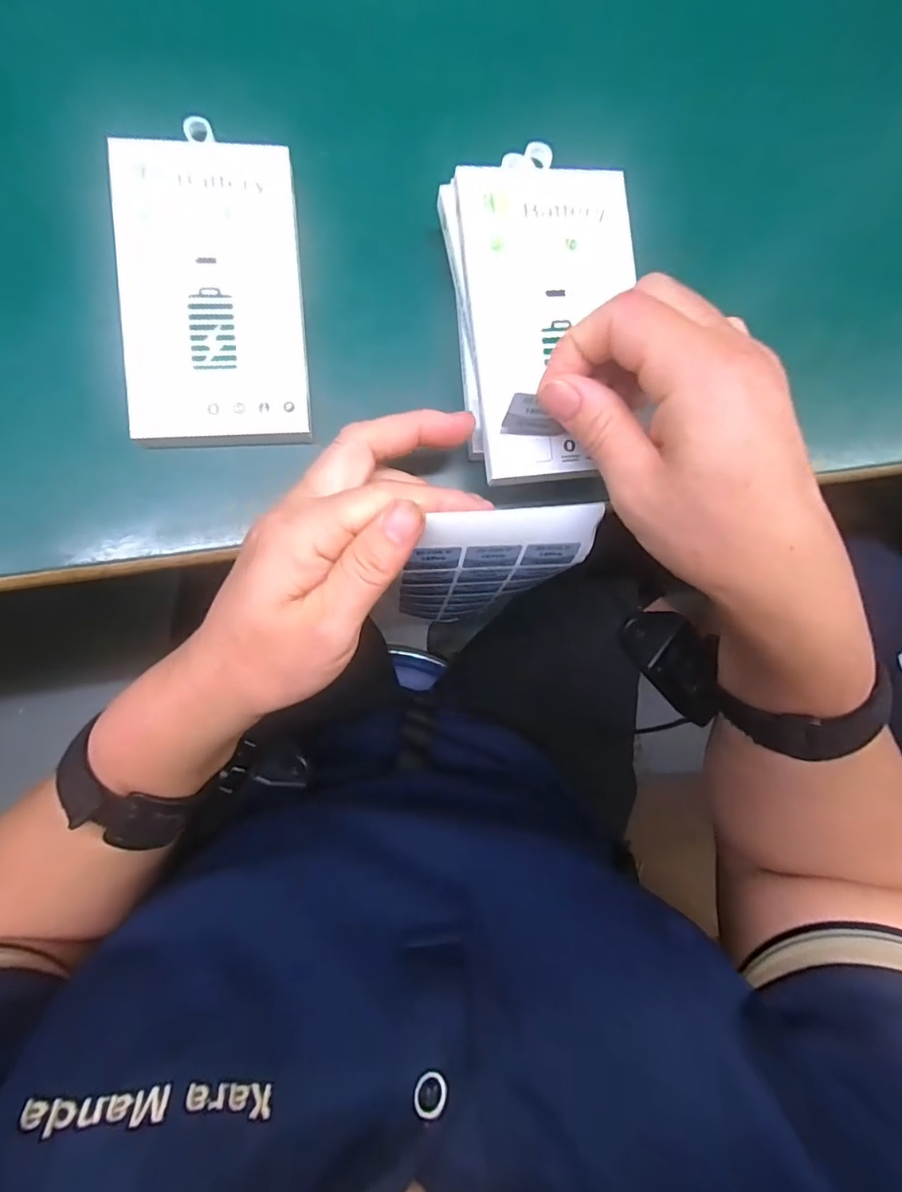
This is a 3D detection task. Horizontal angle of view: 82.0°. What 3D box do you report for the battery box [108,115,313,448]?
[{"bbox_3d":[-0.109,-0.139,0.241,0.078,0.017,0.136,-4,89,-8],"label":"battery box"}]

